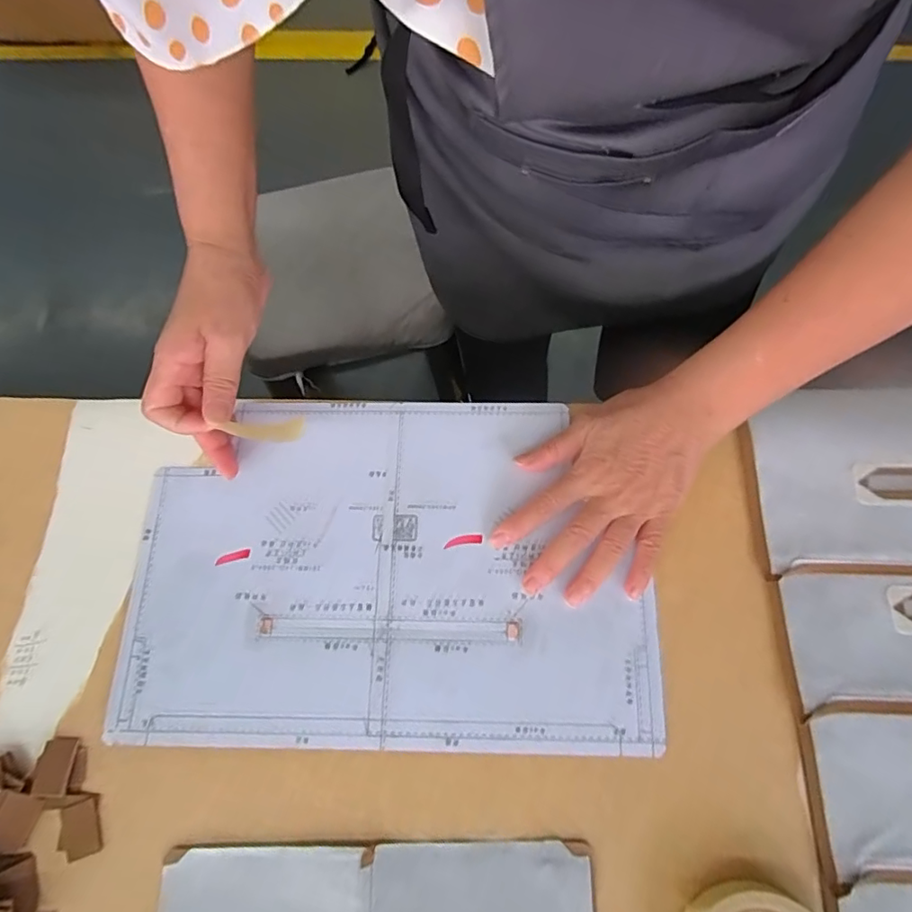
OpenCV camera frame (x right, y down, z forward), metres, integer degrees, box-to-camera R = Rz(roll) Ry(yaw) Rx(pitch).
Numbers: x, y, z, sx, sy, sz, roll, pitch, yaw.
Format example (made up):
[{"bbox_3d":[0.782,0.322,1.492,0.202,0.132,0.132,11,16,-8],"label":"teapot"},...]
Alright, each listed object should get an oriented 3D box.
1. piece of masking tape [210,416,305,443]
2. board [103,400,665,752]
[{"bbox_3d":[-0.133,-0.018,0.381,0.052,0.006,0.018,-2,69,-23],"label":"piece of masking tape"},{"bbox_3d":[-0.050,0.074,0.395,0.355,0.008,0.243,1,71,2],"label":"board"}]

